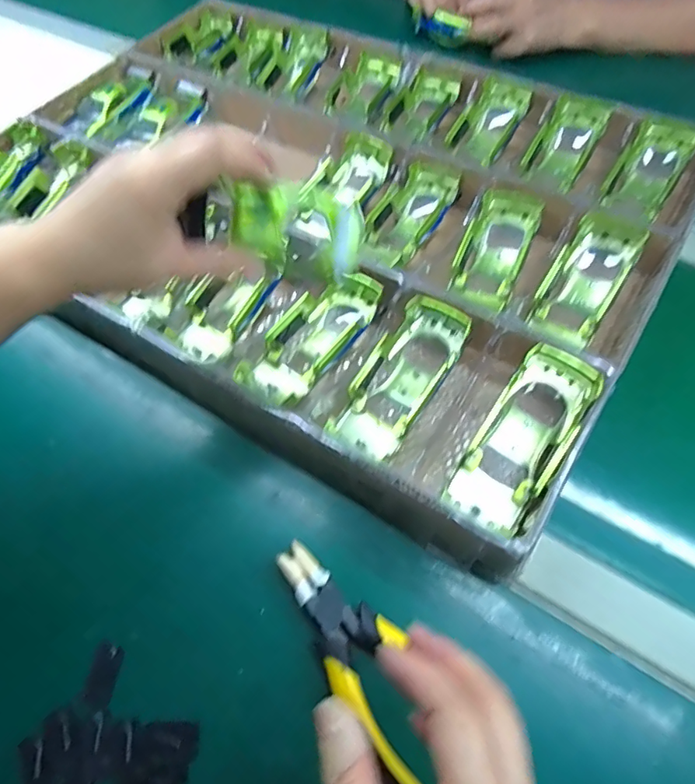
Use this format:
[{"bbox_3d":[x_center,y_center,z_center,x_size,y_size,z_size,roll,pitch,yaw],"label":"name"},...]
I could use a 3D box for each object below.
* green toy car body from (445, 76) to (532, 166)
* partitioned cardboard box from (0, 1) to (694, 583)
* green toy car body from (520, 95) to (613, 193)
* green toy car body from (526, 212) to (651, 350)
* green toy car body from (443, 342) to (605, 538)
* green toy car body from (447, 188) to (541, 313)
[{"bbox_3d":[0.147,-0.272,0.531,0.055,0.044,0.092,31,66,19],"label":"green toy car body"},{"bbox_3d":[-0.037,-0.197,0.502,0.632,0.050,0.473,29,65,18],"label":"partitioned cardboard box"},{"bbox_3d":[0.213,-0.245,0.502,0.055,0.029,0.089,27,94,10],"label":"green toy car body"},{"bbox_3d":[0.196,-0.095,0.422,0.052,0.030,0.116,30,84,19],"label":"green toy car body"},{"bbox_3d":[0.120,0.033,0.350,0.053,0.035,0.124,31,85,20],"label":"green toy car body"},{"bbox_3d":[0.128,-0.124,0.448,0.053,0.031,0.116,21,63,15],"label":"green toy car body"}]

